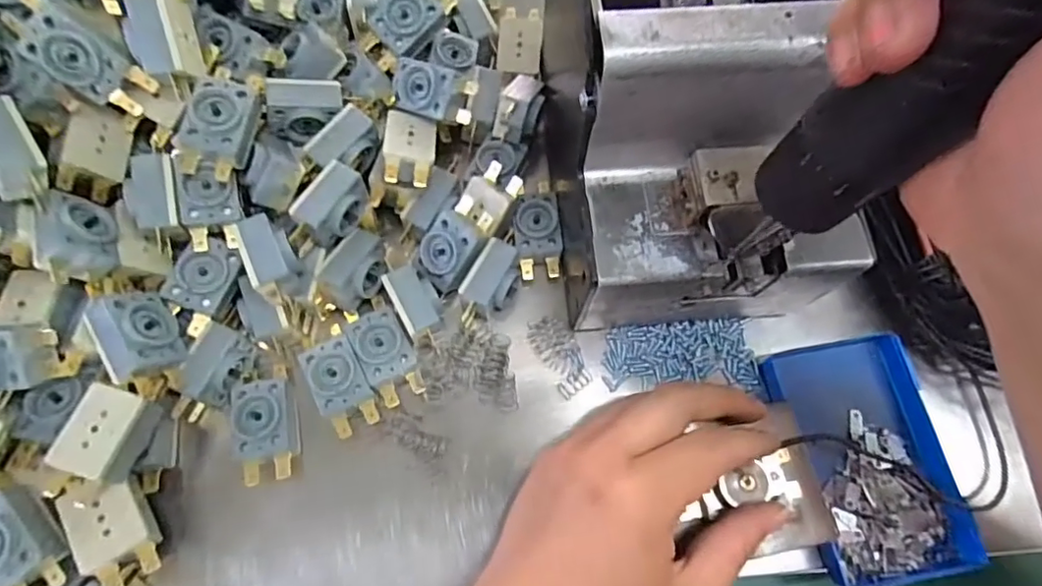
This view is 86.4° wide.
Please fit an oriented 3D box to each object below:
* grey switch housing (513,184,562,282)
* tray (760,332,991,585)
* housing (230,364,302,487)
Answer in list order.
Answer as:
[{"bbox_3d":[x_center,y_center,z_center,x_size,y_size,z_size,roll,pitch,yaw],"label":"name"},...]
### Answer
[{"bbox_3d":[0.009,-0.038,0.314,0.025,0.017,0.057,-7,72,-3],"label":"grey switch housing"},{"bbox_3d":[0.174,0.084,0.290,0.071,0.032,0.115,-8,73,-3],"label":"tray"},{"bbox_3d":[-0.125,0.063,0.272,0.027,0.021,0.055,-10,73,-4],"label":"housing"}]

